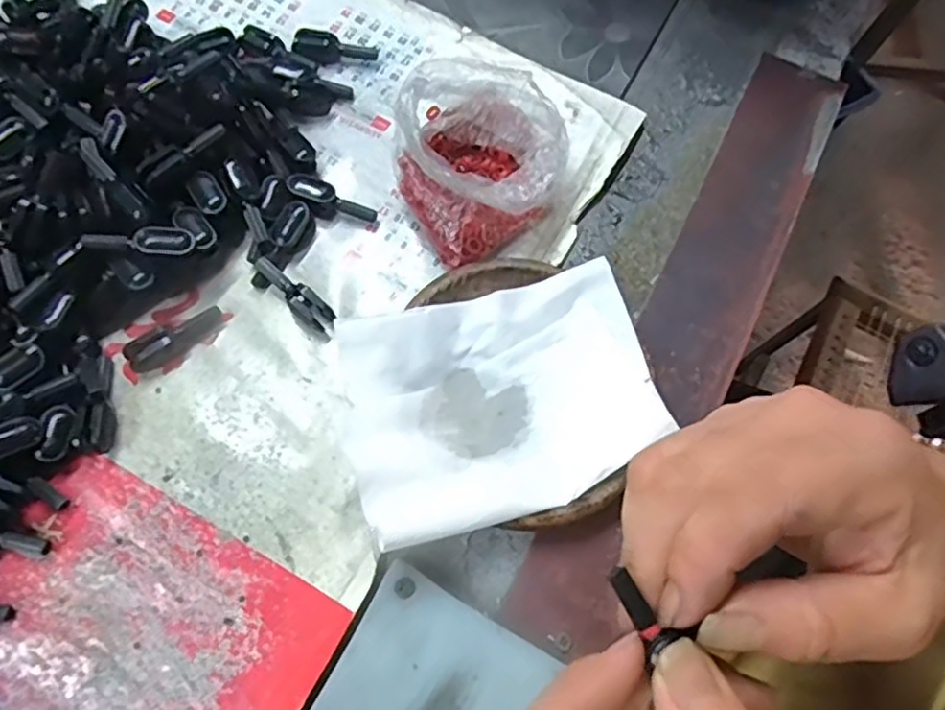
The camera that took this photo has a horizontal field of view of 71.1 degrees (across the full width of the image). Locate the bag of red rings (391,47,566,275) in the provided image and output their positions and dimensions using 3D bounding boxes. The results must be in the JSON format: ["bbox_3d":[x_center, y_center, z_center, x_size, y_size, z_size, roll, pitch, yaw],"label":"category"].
[{"bbox_3d":[0.001,-0.094,0.310,0.077,0.040,0.084,-30,75,-12],"label":"bag of red rings"}]

